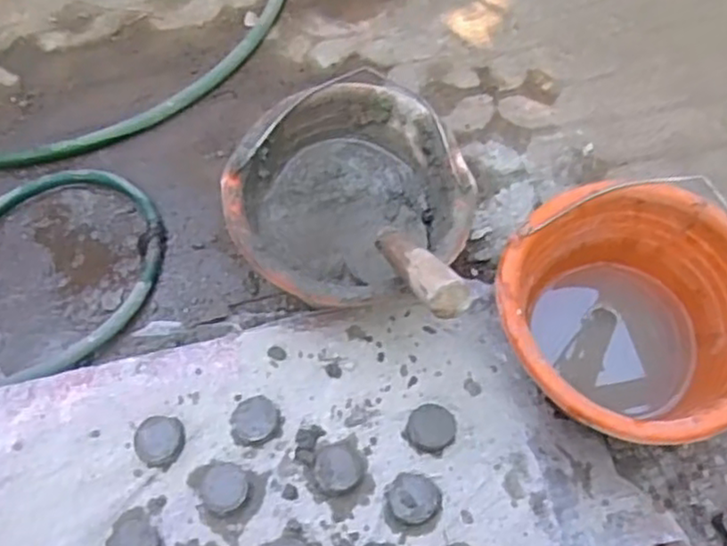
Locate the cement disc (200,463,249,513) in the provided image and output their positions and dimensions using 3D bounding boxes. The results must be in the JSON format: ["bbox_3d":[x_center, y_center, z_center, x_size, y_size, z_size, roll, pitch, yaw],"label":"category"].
[{"bbox_3d":[-0.126,0.194,0.643,0.045,0.022,0.041,1,62,-2],"label":"cement disc"}]

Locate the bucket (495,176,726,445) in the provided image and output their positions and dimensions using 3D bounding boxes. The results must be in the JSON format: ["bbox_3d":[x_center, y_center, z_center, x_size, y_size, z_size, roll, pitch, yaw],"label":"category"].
[{"bbox_3d":[0.251,0.062,0.719,0.243,0.181,0.246,1,62,-2],"label":"bucket"}]

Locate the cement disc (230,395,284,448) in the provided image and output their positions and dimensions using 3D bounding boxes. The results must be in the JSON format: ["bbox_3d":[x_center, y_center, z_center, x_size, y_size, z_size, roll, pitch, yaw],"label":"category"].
[{"bbox_3d":[-0.102,0.139,0.675,0.048,0.020,0.046,1,62,-2],"label":"cement disc"}]

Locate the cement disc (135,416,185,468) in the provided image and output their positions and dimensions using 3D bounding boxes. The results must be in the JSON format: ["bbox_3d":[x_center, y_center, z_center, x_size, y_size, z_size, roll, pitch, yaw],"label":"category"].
[{"bbox_3d":[-0.191,0.157,0.663,0.042,0.025,0.043,1,62,-2],"label":"cement disc"}]

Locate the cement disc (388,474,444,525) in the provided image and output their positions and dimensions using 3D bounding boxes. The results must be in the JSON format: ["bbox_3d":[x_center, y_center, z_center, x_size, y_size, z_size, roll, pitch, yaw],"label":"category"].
[{"bbox_3d":[0.047,0.203,0.644,0.048,0.021,0.046,1,62,-2],"label":"cement disc"}]

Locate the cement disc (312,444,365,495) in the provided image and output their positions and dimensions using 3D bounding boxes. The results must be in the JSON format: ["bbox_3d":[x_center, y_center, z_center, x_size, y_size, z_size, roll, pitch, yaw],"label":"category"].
[{"bbox_3d":[-0.022,0.179,0.654,0.049,0.021,0.043,-22,65,-14],"label":"cement disc"}]

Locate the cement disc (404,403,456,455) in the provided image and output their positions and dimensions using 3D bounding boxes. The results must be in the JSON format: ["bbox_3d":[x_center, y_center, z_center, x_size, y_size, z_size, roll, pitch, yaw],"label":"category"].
[{"bbox_3d":[0.065,0.148,0.678,0.044,0.011,0.048,1,62,-2],"label":"cement disc"}]

